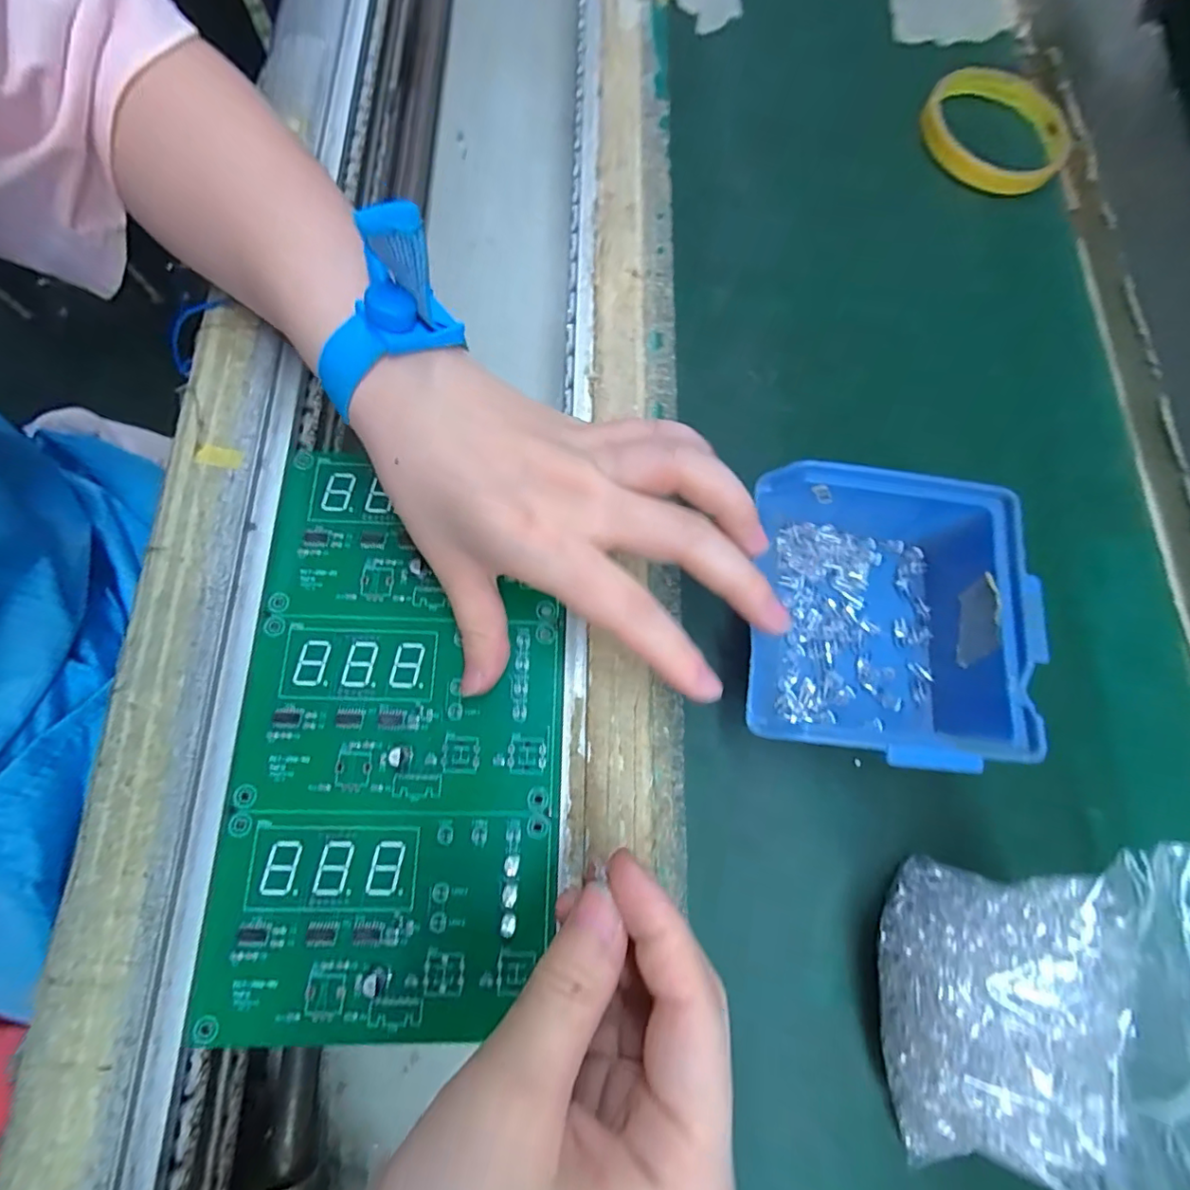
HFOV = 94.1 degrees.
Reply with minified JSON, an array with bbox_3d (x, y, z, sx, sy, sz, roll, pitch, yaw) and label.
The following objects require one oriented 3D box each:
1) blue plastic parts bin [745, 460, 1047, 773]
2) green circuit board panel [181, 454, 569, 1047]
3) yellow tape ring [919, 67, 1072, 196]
[{"bbox_3d":[0.108,0.010,0.214,0.095,0.049,0.107,7,75,-2],"label":"blue plastic parts bin"},{"bbox_3d":[-0.078,0.052,0.226,0.124,0.006,0.220,1,74,-2],"label":"green circuit board panel"},{"bbox_3d":[0.237,-0.277,0.326,0.083,0.012,0.082,1,75,-4],"label":"yellow tape ring"}]

